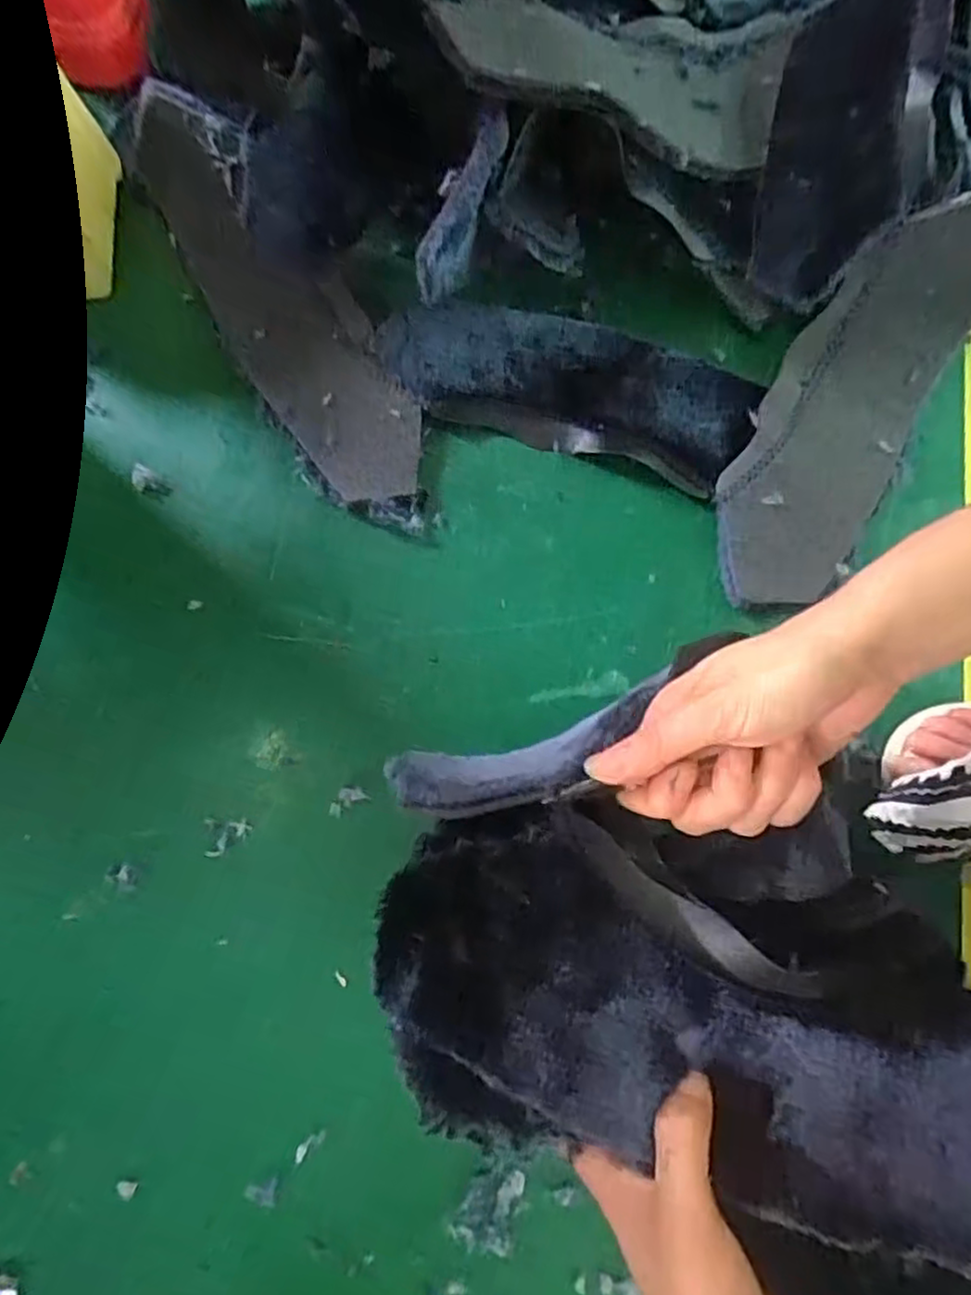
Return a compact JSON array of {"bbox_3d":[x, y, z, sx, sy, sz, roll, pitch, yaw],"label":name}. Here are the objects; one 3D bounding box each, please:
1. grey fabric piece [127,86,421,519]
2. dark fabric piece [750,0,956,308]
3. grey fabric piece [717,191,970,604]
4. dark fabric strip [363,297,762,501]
[{"bbox_3d":[-0.137,-0.233,0.497,0.090,0.055,0.314,-34,95,-5],"label":"grey fabric piece"},{"bbox_3d":[0.239,-0.346,0.449,0.095,0.032,0.221,15,110,20],"label":"dark fabric piece"},{"bbox_3d":[0.249,-0.163,0.476,0.102,0.083,0.285,31,96,6],"label":"grey fabric piece"},{"bbox_3d":[0.056,-0.193,0.510,0.270,0.018,0.099,17,80,4],"label":"dark fabric strip"}]

